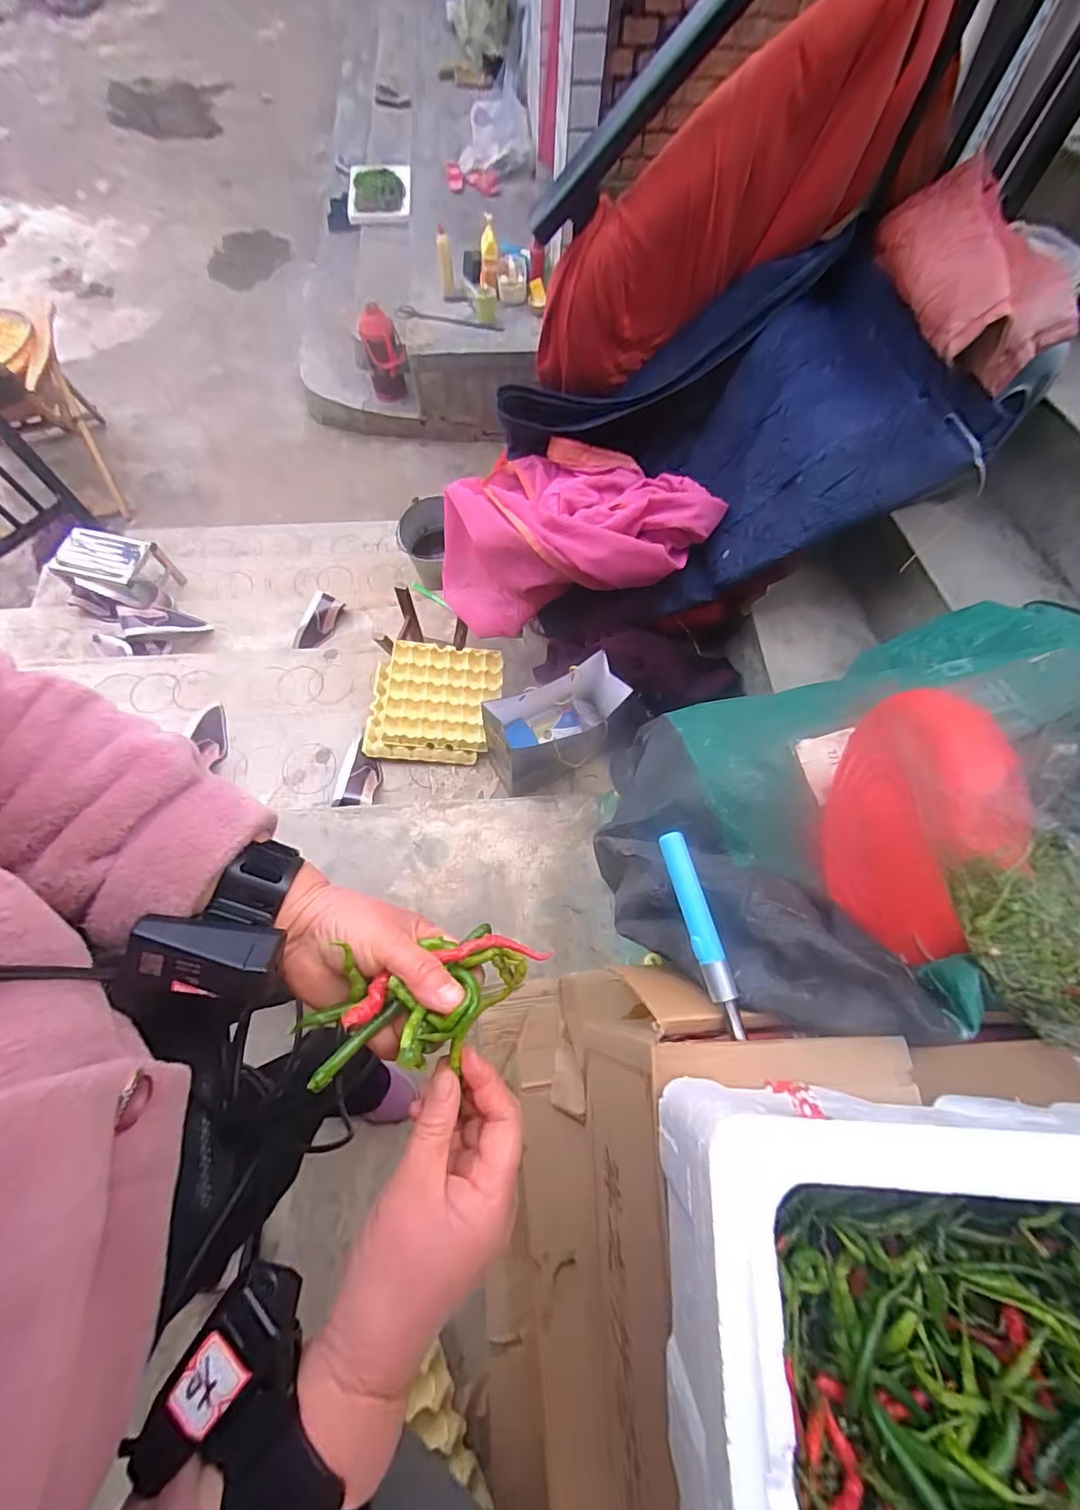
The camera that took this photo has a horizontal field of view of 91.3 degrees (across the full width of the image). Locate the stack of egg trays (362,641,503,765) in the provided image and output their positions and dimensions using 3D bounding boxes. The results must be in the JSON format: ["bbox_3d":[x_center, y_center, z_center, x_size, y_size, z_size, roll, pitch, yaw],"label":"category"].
[{"bbox_3d":[-0.282,-0.143,1.411,0.345,0.088,0.322,3,68,-1],"label":"stack of egg trays"}]

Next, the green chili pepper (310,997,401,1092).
[{"bbox_3d":[-0.100,0.158,0.289,0.009,0.009,0.058,42,51,13],"label":"green chili pepper"}]

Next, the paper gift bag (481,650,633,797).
[{"bbox_3d":[0.032,-0.037,1.277,0.295,0.364,0.172,-20,70,-11],"label":"paper gift bag"}]

